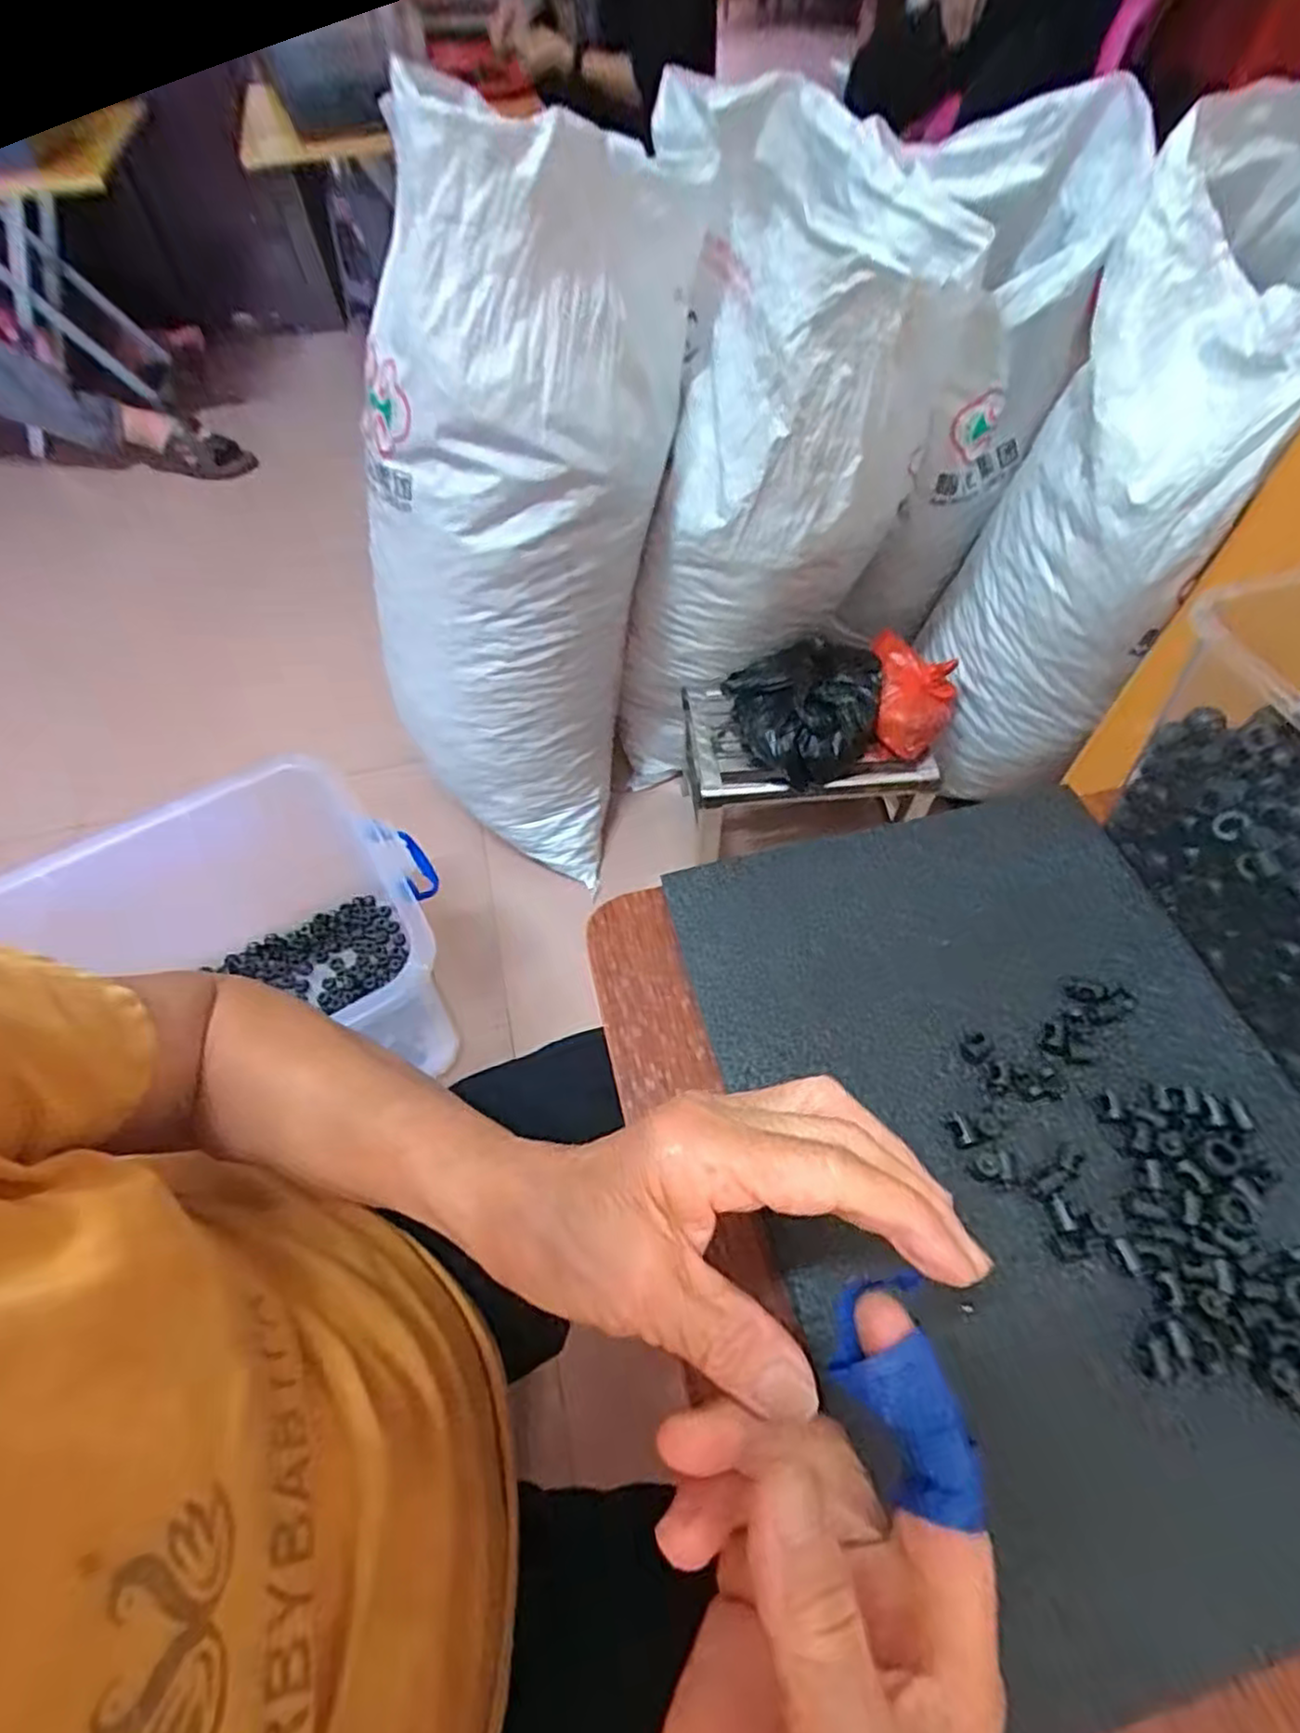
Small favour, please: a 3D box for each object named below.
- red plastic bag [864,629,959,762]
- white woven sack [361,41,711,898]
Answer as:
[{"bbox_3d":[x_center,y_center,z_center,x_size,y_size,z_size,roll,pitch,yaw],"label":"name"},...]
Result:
[{"bbox_3d":[0.321,-0.216,0.895,0.093,0.075,0.170,6,57,6],"label":"red plastic bag"},{"bbox_3d":[-0.149,-0.350,0.844,0.260,0.727,0.268,26,39,18],"label":"white woven sack"}]

